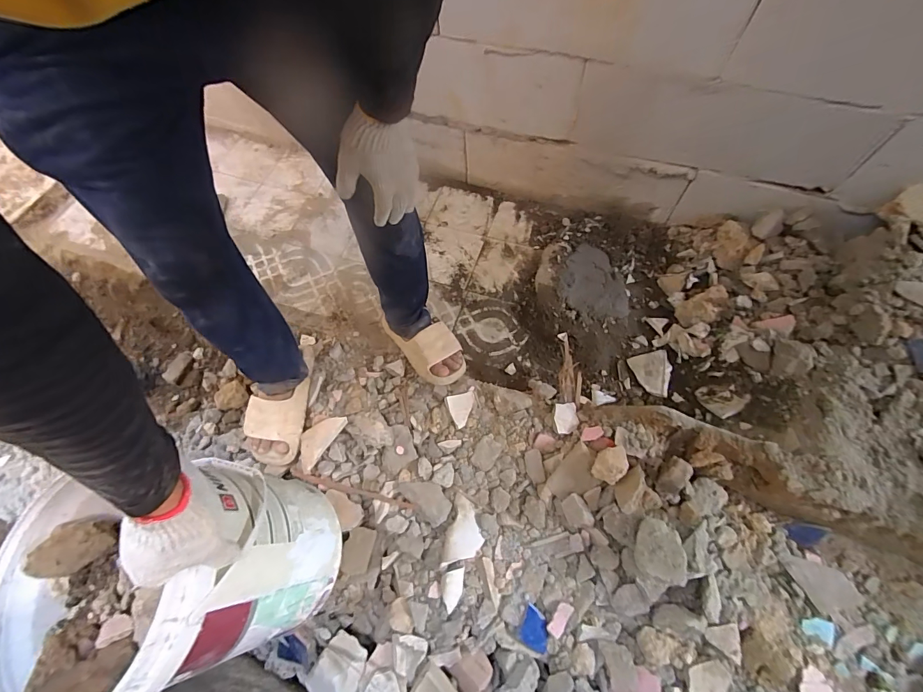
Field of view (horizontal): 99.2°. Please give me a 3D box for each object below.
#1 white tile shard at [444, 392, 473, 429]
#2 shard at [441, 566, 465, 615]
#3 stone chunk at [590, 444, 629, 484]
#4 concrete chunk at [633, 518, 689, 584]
[{"bbox_3d":[-0.002,0.138,0.848,0.059,0.011,0.073,-10,65,-2],"label":"white tile shard"},{"bbox_3d":[-0.018,0.445,0.720,0.038,0.011,0.071,10,67,-3],"label":"shard"},{"bbox_3d":[0.273,0.212,0.712,0.051,0.032,0.070,34,71,16],"label":"stone chunk"},{"bbox_3d":[0.335,0.343,0.660,0.072,0.034,0.091,8,66,6],"label":"concrete chunk"}]

